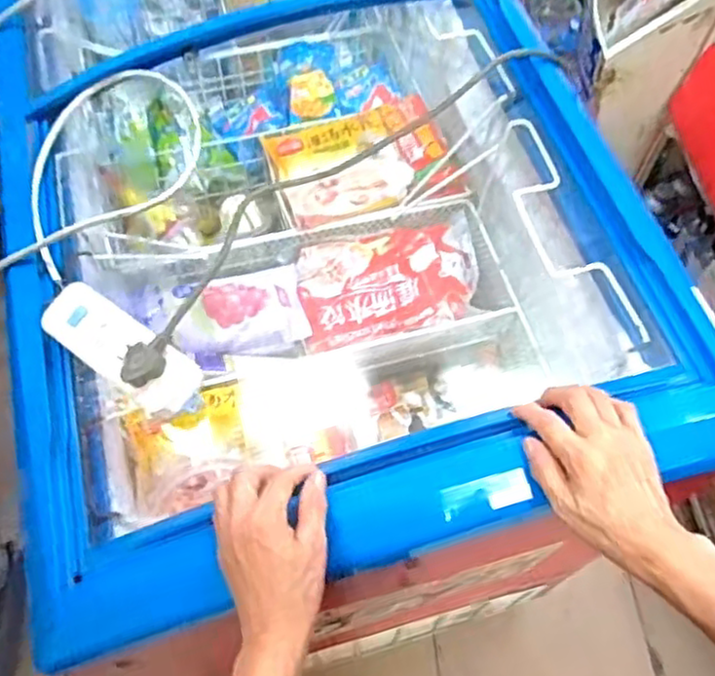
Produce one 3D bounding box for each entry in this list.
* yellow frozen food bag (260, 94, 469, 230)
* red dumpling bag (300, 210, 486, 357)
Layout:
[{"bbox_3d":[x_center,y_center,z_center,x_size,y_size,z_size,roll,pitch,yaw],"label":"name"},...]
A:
[{"bbox_3d":[0.007,-0.234,0.907,0.229,0.044,0.169,-10,65,-7],"label":"yellow frozen food bag"},{"bbox_3d":[0.040,-0.070,0.847,0.223,0.035,0.149,-9,65,-6],"label":"red dumpling bag"}]

